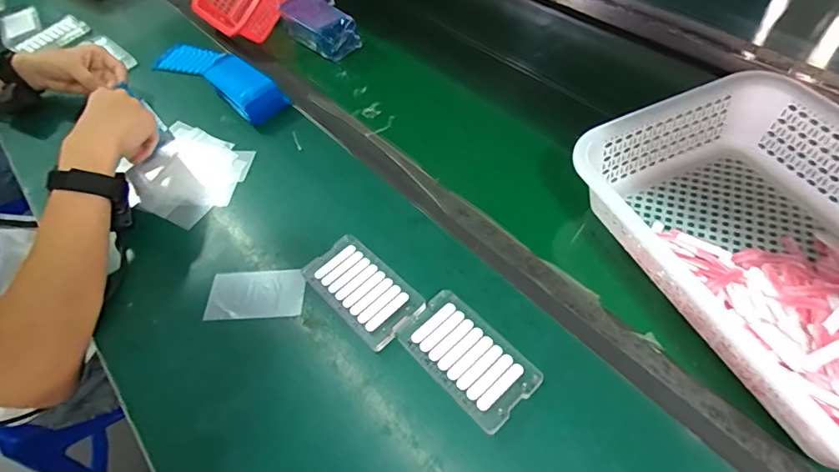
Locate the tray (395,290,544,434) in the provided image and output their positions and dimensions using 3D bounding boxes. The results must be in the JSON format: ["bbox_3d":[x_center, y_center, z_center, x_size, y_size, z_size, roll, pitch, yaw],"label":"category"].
[{"bbox_3d":[0.043,0.107,0.421,0.070,0.010,0.120,-37,58,-20],"label":"tray"}]

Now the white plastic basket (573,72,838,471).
[{"bbox_3d":[0.336,0.009,0.419,0.251,0.082,0.359,-23,54,-12],"label":"white plastic basket"}]

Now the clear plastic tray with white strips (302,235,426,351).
[{"bbox_3d":[-0.057,0.053,0.472,0.067,0.012,0.123,-39,59,-22],"label":"clear plastic tray with white strips"}]

